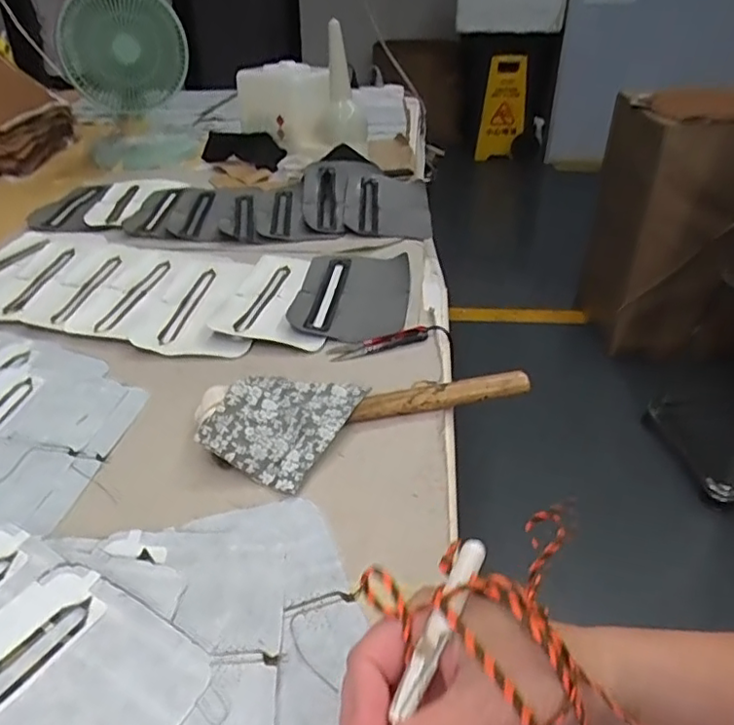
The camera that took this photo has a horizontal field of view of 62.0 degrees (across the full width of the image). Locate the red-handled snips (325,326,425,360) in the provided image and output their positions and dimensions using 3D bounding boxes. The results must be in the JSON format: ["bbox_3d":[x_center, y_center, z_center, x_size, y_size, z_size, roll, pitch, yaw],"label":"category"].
[{"bbox_3d":[0.012,-0.020,0.616,0.100,0.011,0.021,-10,35,-12],"label":"red-handled snips"}]

